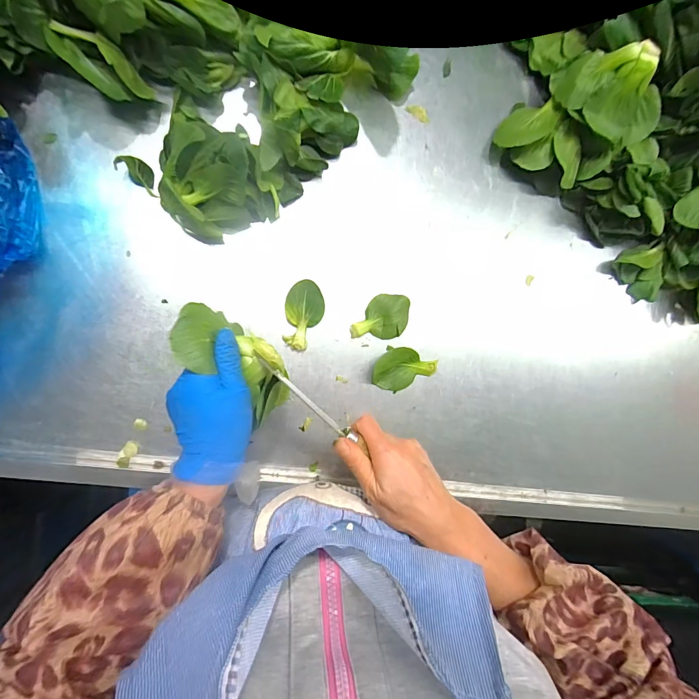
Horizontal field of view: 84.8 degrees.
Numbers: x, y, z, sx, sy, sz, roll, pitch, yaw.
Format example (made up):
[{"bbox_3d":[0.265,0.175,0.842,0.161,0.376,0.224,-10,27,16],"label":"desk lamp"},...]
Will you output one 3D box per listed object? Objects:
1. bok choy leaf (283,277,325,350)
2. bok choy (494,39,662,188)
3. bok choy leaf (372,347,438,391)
[{"bbox_3d":[-0.053,-0.039,0.437,0.042,0.010,0.079,11,88,-8],"label":"bok choy leaf"},{"bbox_3d":[0.260,-0.257,0.436,0.127,0.106,0.118,-39,95,-7],"label":"bok choy"},{"bbox_3d":[0.066,0.022,0.451,0.075,0.009,0.051,-2,114,-12],"label":"bok choy leaf"}]

